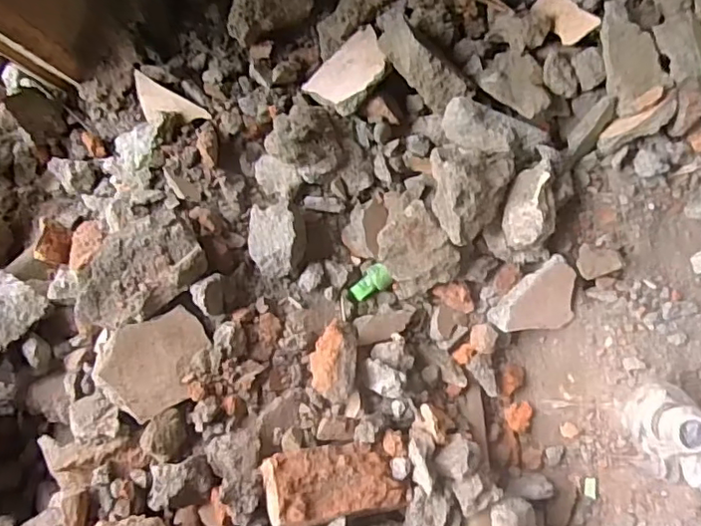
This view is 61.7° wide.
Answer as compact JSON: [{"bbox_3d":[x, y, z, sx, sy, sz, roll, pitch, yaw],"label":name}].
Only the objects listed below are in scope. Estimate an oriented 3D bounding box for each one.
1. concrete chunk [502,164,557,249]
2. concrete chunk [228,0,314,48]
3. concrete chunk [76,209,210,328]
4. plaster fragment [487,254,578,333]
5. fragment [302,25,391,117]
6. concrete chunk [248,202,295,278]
[{"bbox_3d":[0.132,-0.040,0.438,0.032,0.043,0.061,13,86,6],"label":"concrete chunk"},{"bbox_3d":[-0.065,-0.203,0.452,0.068,0.032,0.039,-27,83,2],"label":"concrete chunk"},{"bbox_3d":[-0.151,0.007,0.422,0.090,0.043,0.057,-40,83,1],"label":"concrete chunk"},{"bbox_3d":[0.143,0.033,0.452,0.070,0.022,0.049,-39,111,-8],"label":"plaster fragment"},{"bbox_3d":[0.000,-0.150,0.461,0.068,0.009,0.058,-39,53,8],"label":"fragment"},{"bbox_3d":[-0.059,-0.017,0.454,0.034,0.031,0.054,-2,85,5],"label":"concrete chunk"}]

